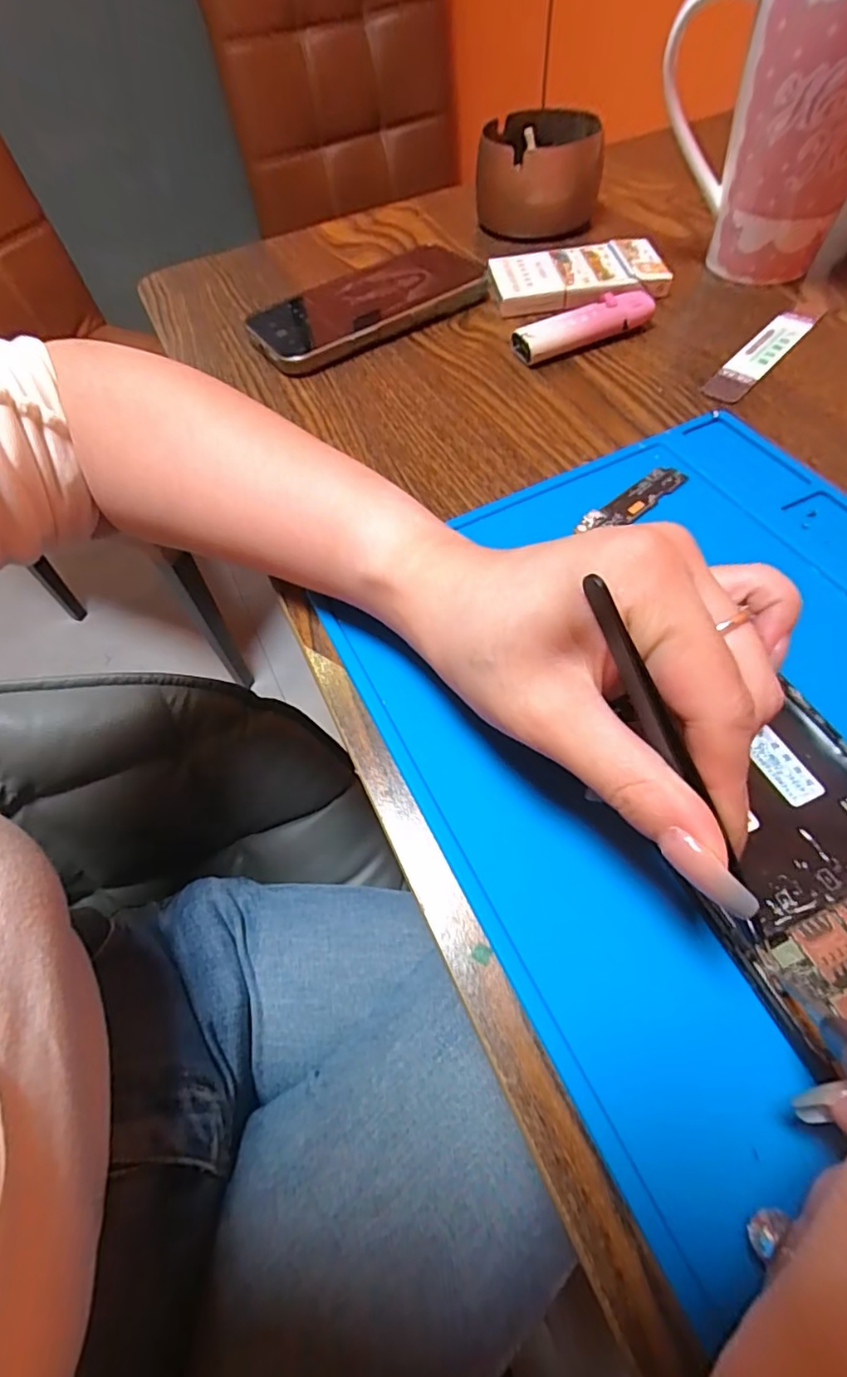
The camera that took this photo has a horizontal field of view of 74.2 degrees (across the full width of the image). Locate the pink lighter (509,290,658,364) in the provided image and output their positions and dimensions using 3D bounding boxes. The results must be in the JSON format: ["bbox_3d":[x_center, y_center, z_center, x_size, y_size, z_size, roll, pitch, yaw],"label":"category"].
[{"bbox_3d":[0.094,-0.210,0.327,0.084,0.017,0.026,-25,60,-11],"label":"pink lighter"}]

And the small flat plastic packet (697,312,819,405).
[{"bbox_3d":[0.190,-0.189,0.312,0.021,0.004,0.100,36,67,23],"label":"small flat plastic packet"}]

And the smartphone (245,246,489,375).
[{"bbox_3d":[-0.035,-0.243,0.356,0.146,0.014,0.067,-30,61,-14],"label":"smartphone"}]

